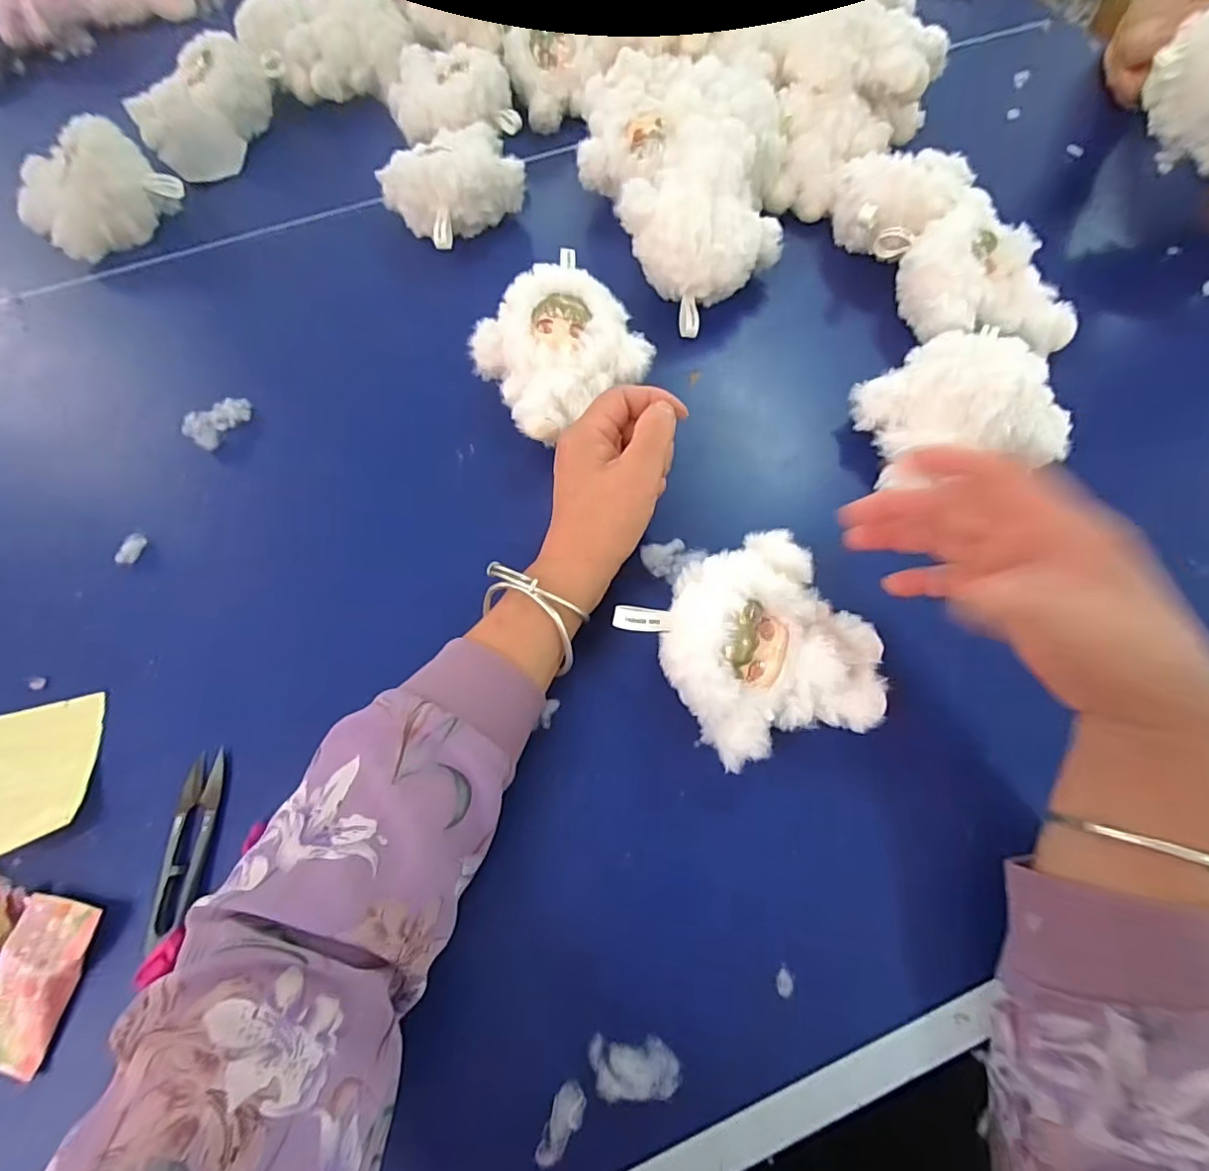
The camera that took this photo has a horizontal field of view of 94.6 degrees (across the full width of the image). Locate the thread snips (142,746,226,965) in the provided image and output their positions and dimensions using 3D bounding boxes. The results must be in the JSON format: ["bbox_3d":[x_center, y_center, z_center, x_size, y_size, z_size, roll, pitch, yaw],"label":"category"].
[{"bbox_3d":[-0.239,0.150,0.318,0.022,0.011,0.102,-2,67,1],"label":"thread snips"}]

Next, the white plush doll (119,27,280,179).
[{"bbox_3d":[-0.402,-0.482,0.561,0.135,0.062,0.092,-42,72,-16],"label":"white plush doll"}]

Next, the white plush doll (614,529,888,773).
[{"bbox_3d":[0.091,0.037,0.313,0.109,0.071,0.123,-35,70,-13],"label":"white plush doll"}]

